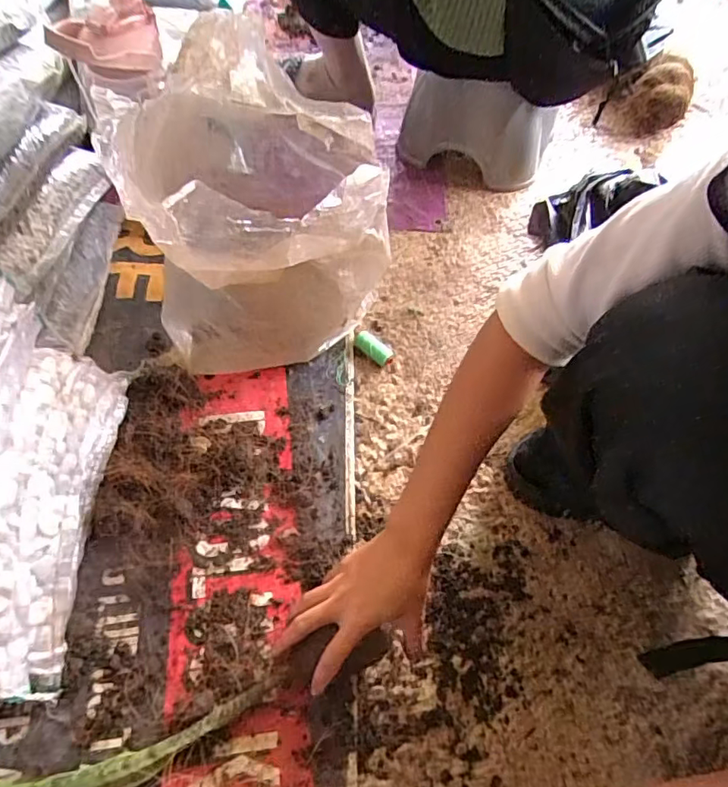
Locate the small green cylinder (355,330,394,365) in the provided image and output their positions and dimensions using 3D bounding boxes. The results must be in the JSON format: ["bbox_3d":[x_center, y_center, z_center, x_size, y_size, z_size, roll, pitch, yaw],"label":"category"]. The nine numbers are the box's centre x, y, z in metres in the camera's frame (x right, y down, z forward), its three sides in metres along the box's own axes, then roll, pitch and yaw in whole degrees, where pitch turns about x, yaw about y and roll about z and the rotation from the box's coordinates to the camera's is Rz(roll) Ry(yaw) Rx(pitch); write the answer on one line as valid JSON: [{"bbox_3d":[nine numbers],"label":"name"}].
[{"bbox_3d":[0.013,-0.060,0.710,0.054,0.019,0.021,32,62,16],"label":"small green cylinder"}]

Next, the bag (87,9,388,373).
[{"bbox_3d":[-0.113,-0.184,0.556,0.255,0.322,0.234,-27,66,-15],"label":"bag"}]

